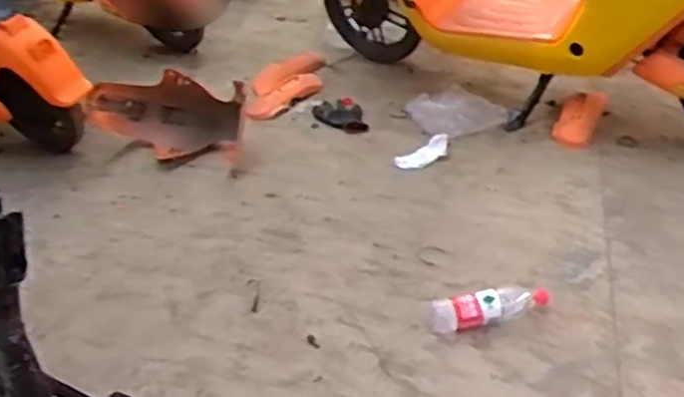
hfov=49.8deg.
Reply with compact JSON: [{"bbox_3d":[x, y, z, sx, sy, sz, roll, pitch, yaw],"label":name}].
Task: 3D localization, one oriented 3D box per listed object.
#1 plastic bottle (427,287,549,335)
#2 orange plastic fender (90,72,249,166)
[{"bbox_3d":[0.264,0.191,1.299,0.221,0.058,0.058,-9,34,-5],"label":"plastic bottle"},{"bbox_3d":[-0.375,-0.187,1.607,0.326,0.213,0.100,7,30,-24],"label":"orange plastic fender"}]

